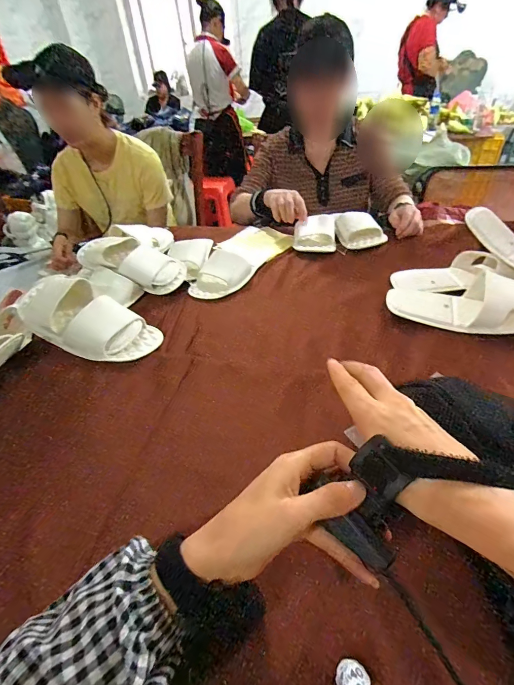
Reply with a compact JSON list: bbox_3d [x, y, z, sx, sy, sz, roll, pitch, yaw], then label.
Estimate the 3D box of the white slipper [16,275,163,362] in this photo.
[{"bbox_3d":[-0.314,-0.047,0.643,0.286,0.090,0.126,16,44,25],"label":"white slipper"}]

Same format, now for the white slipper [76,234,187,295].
[{"bbox_3d":[-0.275,-0.175,0.755,0.238,0.072,0.087,19,40,-4],"label":"white slipper"}]

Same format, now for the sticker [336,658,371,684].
[{"bbox_3d":[0.069,0.243,0.250,0.023,0.005,0.026,13,13,33],"label":"sticker"}]

